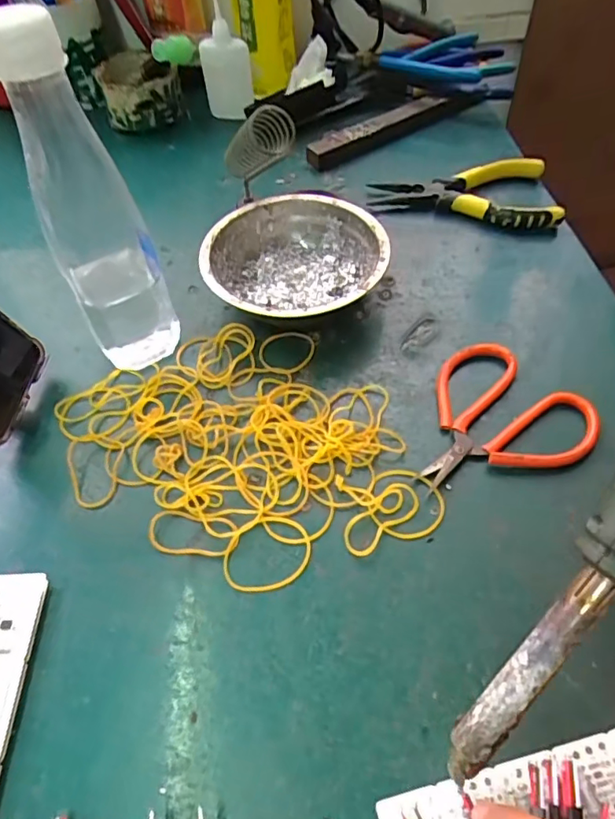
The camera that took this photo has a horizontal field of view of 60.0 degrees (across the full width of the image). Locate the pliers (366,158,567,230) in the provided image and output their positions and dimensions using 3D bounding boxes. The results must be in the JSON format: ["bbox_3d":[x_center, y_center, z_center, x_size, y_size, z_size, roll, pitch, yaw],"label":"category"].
[{"bbox_3d":[0.129,-0.176,0.439,0.141,0.026,0.068,0,54,1],"label":"pliers"}]

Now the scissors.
[{"bbox_3d":[0.112,-0.003,0.321,0.101,0.013,0.090,-8,54,-4],"label":"scissors"}]

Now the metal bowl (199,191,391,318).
[{"bbox_3d":[-0.008,-0.099,0.377,0.119,0.042,0.117,-1,54,1],"label":"metal bowl"}]

